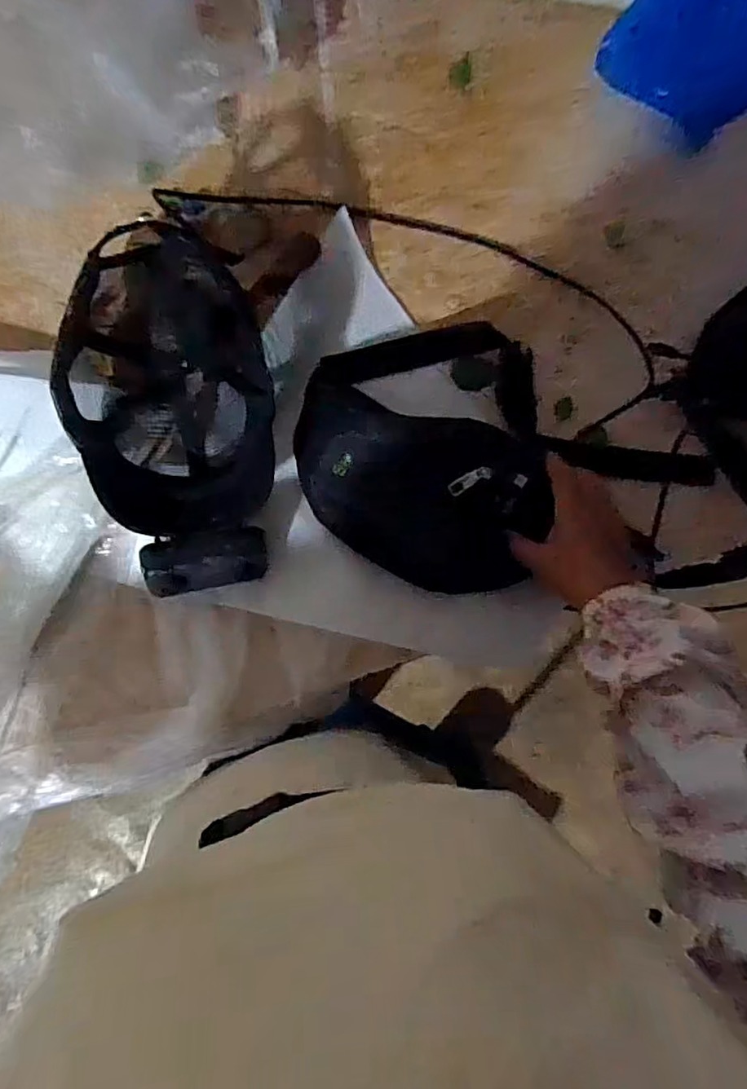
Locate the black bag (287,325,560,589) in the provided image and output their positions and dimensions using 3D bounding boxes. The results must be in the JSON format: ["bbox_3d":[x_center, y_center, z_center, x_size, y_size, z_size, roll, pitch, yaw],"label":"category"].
[{"bbox_3d":[0.052,-0.088,0.533,0.232,0.079,0.256,-2,84,-7],"label":"black bag"}]

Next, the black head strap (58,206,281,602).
[{"bbox_3d":[-0.160,-0.105,0.477,0.153,0.106,0.279,-13,86,-8],"label":"black head strap"}]

